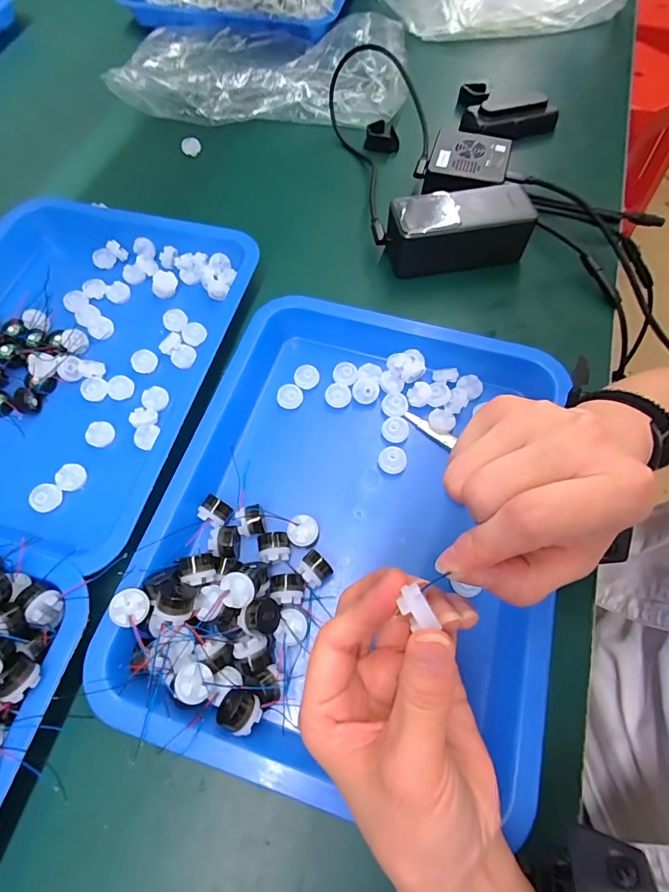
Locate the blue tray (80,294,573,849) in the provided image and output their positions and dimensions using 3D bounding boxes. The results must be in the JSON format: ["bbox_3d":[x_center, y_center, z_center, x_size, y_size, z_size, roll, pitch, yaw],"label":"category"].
[{"bbox_3d":[0.006,0.041,0.306,0.244,0.033,0.328,13,65,6],"label":"blue tray"}]

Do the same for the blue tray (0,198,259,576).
[{"bbox_3d":[-0.232,-0.082,0.370,0.259,0.034,0.323,15,66,6],"label":"blue tray"}]

